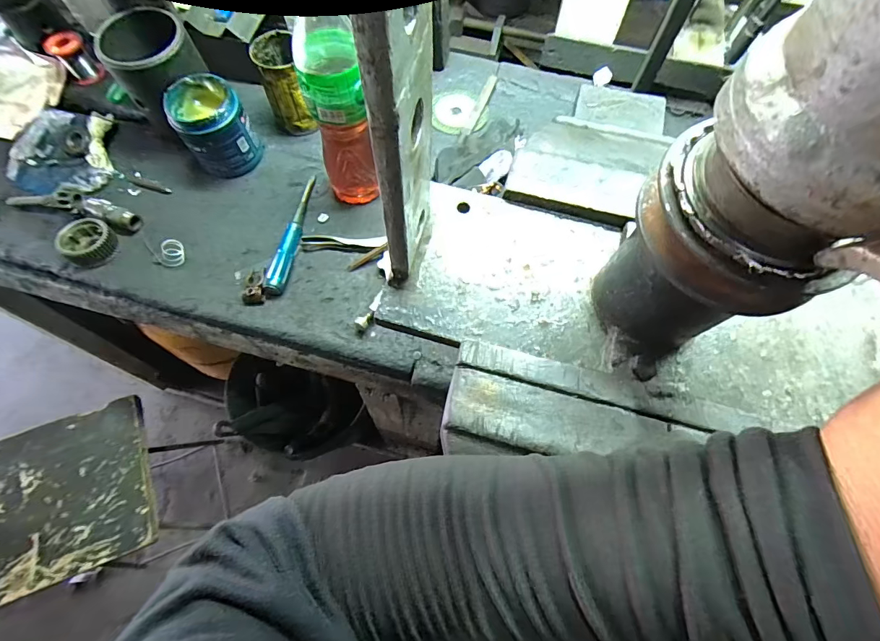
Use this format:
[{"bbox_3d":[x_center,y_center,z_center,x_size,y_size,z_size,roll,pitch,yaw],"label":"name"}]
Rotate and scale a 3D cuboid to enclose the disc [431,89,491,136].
[{"bbox_3d":[0.026,-0.342,0.682,0.095,0.011,0.113,-26,62,-13],"label":"disc"}]

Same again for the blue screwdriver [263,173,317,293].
[{"bbox_3d":[-0.203,-0.120,0.575,0.022,0.024,0.188,6,66,1],"label":"blue screwdriver"}]

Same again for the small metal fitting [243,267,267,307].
[{"bbox_3d":[-0.241,-0.046,0.545,0.029,0.021,0.048,-4,66,-3],"label":"small metal fitting"}]

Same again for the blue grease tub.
[{"bbox_3d":[-0.313,-0.264,0.593,0.087,0.118,0.086,1,66,-1],"label":"blue grease tub"}]

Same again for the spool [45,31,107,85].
[{"bbox_3d":[-0.574,-0.412,0.661,0.049,0.058,0.052,1,66,-1],"label":"spool"}]

